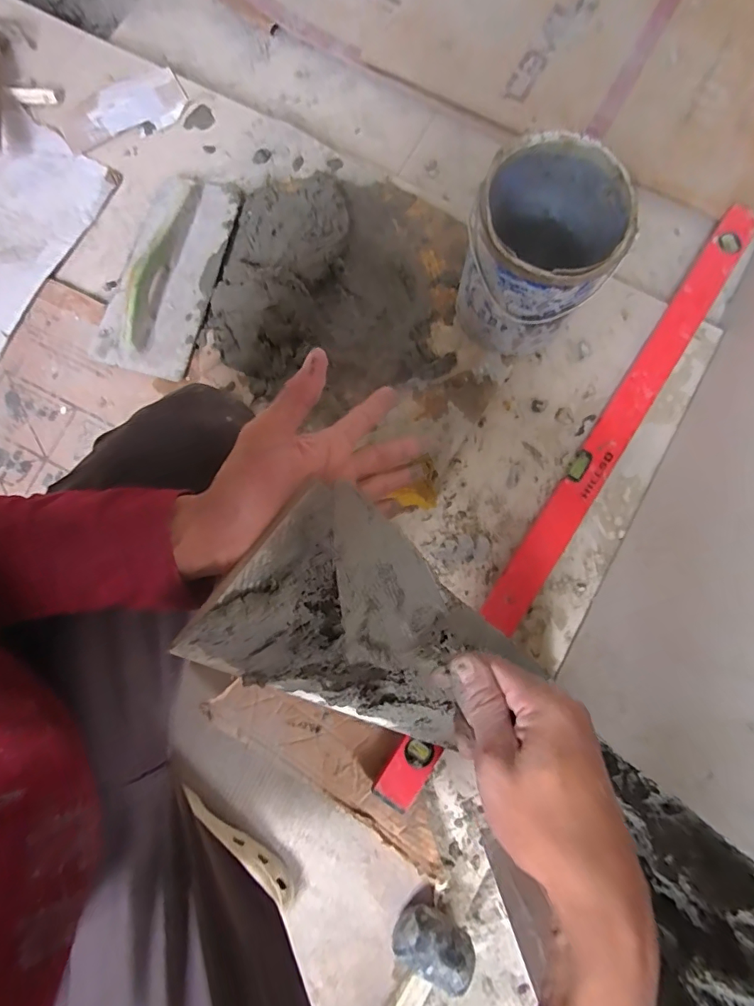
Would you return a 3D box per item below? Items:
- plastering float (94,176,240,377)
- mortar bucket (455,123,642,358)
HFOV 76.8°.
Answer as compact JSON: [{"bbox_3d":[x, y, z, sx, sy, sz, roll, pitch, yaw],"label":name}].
[{"bbox_3d":[-0.312,-0.349,0.703,0.151,0.074,0.319,15,83,2],"label":"plastering float"},{"bbox_3d":[0.197,-0.310,0.606,0.164,0.186,0.166,0,82,2],"label":"mortar bucket"}]

